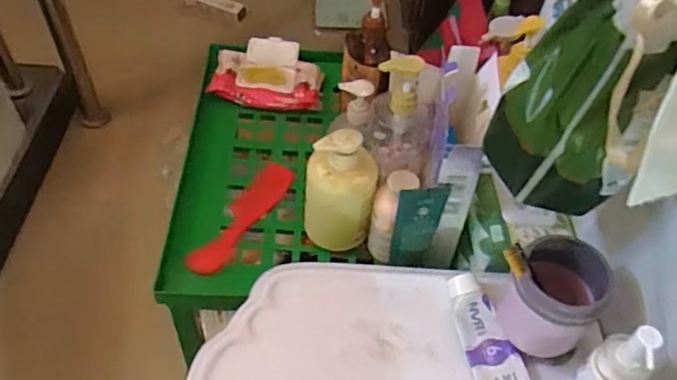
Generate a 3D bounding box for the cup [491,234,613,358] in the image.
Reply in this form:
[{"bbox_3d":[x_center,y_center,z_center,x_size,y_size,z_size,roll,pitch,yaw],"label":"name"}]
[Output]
[{"bbox_3d":[0.206,0.106,0.575,0.086,0.113,0.092,31,56,20],"label":"cup"}]

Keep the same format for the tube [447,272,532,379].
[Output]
[{"bbox_3d":[0.160,0.166,0.603,0.053,0.034,0.163,-11,53,-13],"label":"tube"}]

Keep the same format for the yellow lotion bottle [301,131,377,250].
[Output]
[{"bbox_3d":[0.001,0.003,0.748,0.088,0.168,0.066,8,51,3],"label":"yellow lotion bottle"}]

